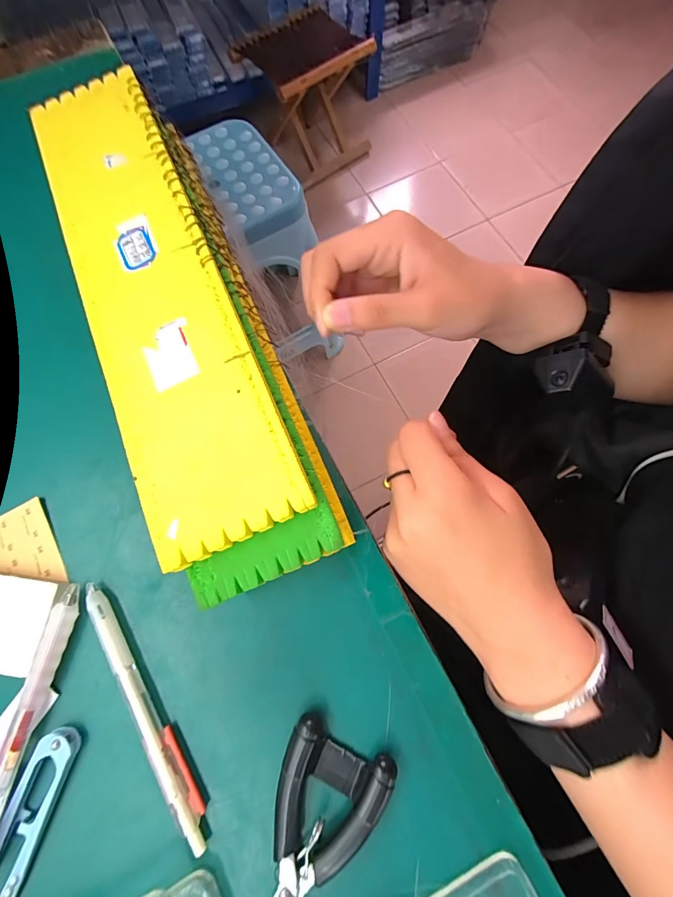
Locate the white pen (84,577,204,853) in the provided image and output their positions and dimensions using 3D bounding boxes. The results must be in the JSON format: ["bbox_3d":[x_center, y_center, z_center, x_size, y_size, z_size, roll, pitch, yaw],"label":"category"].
[{"bbox_3d":[-0.103,0.137,0.196,0.013,0.010,0.138,-34,76,-9],"label":"white pen"}]

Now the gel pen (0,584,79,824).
[{"bbox_3d":[-0.162,0.143,0.190,0.014,0.007,0.133,10,73,4],"label":"gel pen"}]

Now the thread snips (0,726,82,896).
[{"bbox_3d":[-0.160,0.196,0.181,0.022,0.014,0.103,19,74,6],"label":"thread snips"}]

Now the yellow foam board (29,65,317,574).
[{"bbox_3d":[-0.112,-0.104,0.219,0.080,0.011,0.332,-23,74,-6],"label":"yellow foam board"}]

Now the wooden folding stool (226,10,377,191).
[{"bbox_3d":[-0.078,-1.116,1.188,0.360,0.300,0.295,-39,76,-11],"label":"wooden folding stool"}]

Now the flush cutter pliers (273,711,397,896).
[{"bbox_3d":[-0.013,0.187,0.176,0.053,0.013,0.091,25,75,8],"label":"flush cutter pliers"}]

